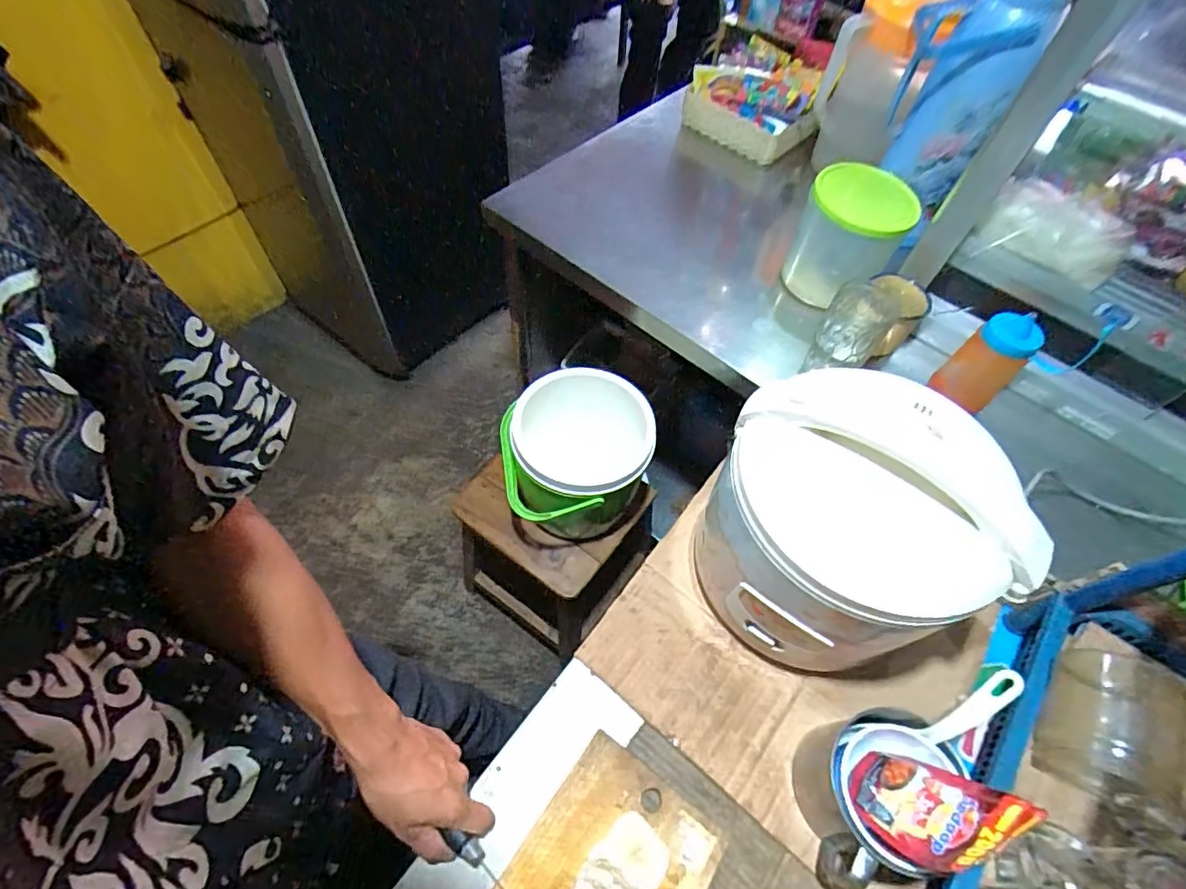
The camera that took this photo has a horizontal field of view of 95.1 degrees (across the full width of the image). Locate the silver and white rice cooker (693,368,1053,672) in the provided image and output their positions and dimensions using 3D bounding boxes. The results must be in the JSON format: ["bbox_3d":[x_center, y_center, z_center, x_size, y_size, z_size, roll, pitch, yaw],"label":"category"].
[{"bbox_3d":[0.241,0.085,0.547,0.224,0.234,0.235,0,57,-4],"label":"silver and white rice cooker"}]

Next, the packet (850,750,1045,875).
[{"bbox_3d":[0.278,0.297,0.441,0.082,0.120,0.017,-35,110,-35],"label":"packet"}]

